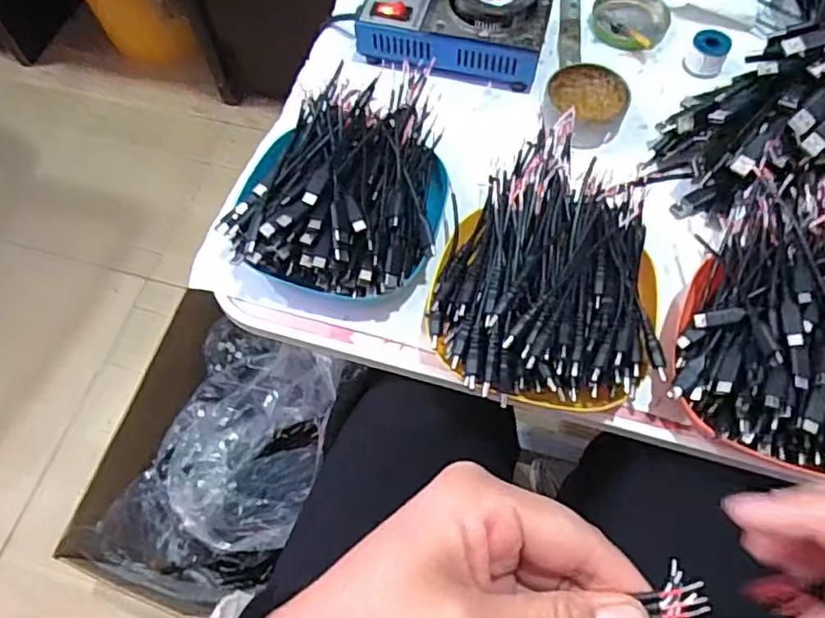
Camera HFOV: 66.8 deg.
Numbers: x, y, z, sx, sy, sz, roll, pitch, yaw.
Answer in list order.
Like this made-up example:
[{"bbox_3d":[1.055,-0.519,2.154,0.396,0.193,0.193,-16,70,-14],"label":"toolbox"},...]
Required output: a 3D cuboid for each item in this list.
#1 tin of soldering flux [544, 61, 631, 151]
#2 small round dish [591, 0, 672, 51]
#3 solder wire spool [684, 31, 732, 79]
[{"bbox_3d":[0.136,-0.161,0.495,0.064,0.021,0.065,-1,65,2],"label":"tin of soldering flux"},{"bbox_3d":[0.192,-0.260,0.551,0.066,0.021,0.073,30,69,15],"label":"small round dish"},{"bbox_3d":[0.244,-0.211,0.518,0.030,0.027,0.030,-1,65,2],"label":"solder wire spool"}]

